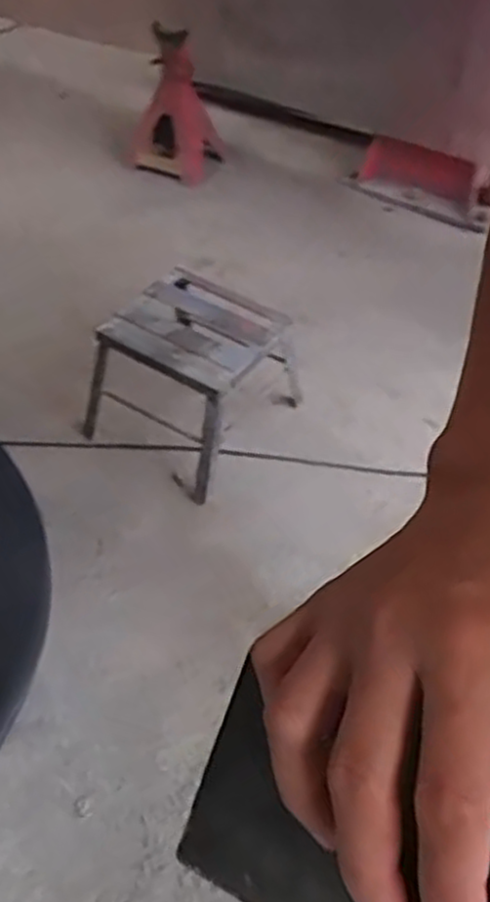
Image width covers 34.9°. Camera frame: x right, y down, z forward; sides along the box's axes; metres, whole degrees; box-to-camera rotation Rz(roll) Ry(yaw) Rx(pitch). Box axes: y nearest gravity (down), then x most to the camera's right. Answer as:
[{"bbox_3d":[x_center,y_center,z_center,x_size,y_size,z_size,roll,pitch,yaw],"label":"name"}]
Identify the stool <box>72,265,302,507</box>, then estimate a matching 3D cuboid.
[{"bbox_3d":[-0.097,-0.162,1.522,0.300,0.254,0.360,26,50,22],"label":"stool"}]

